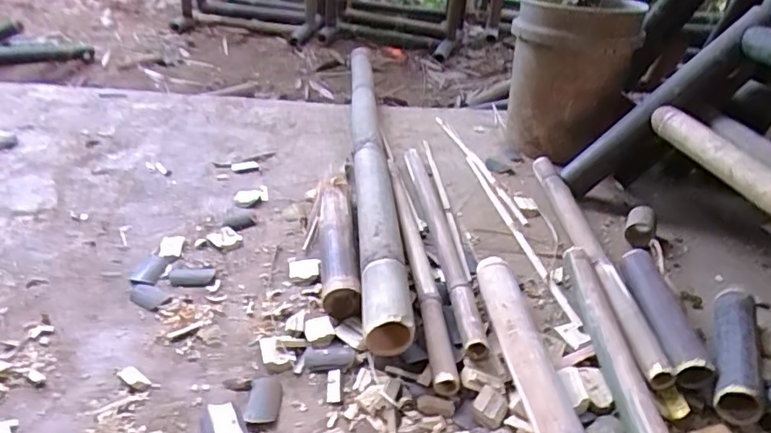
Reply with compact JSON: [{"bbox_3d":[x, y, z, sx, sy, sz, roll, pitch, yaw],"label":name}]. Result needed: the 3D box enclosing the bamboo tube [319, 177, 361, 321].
[{"bbox_3d":[-0.085,0.040,0.952,0.063,0.074,0.340,-1,32,-7],"label":"bamboo tube"}]

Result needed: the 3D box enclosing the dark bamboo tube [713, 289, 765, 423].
[{"bbox_3d":[0.509,0.192,0.796,0.057,0.062,0.251,17,34,20],"label":"dark bamboo tube"}]

